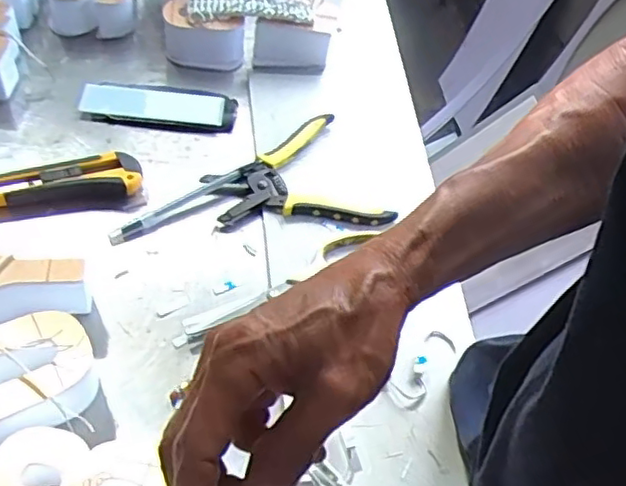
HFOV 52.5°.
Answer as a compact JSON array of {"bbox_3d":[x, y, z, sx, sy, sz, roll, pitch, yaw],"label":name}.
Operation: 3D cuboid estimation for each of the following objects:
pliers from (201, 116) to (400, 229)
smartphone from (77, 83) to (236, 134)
[{"bbox_3d":[-0.019,-0.053,0.582,0.146,0.016,0.139,-20,55,-21],"label":"pliers"},{"bbox_3d":[-0.154,-0.137,0.633,0.149,0.011,0.057,4,50,-3],"label":"smartphone"}]

